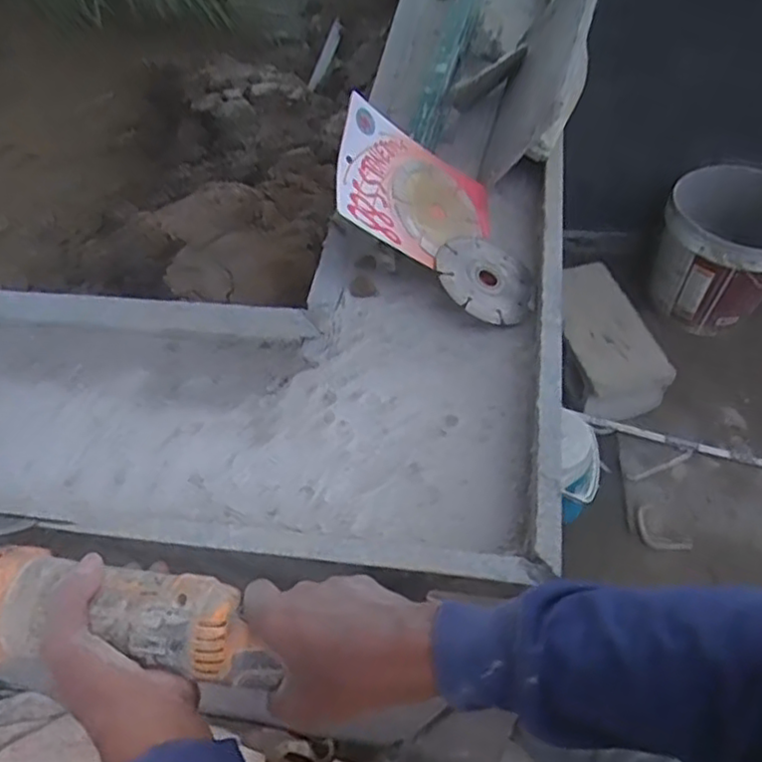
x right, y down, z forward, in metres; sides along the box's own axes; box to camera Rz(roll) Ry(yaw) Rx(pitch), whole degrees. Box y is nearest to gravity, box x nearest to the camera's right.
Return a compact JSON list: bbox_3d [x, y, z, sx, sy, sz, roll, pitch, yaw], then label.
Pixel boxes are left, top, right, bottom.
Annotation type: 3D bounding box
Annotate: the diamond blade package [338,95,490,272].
[{"bbox_3d":[0.033,-0.170,0.621,0.168,0.013,0.127,23,61,-31],"label":"diamond blade package"}]

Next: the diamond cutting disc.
[{"bbox_3d":[0.100,-0.095,0.626,0.093,0.009,0.097,11,57,-17],"label":"diamond cutting disc"}]

